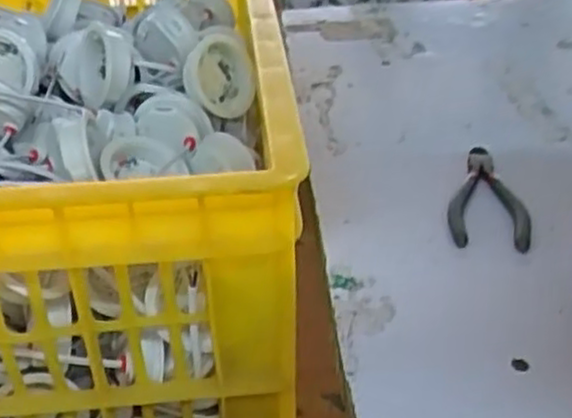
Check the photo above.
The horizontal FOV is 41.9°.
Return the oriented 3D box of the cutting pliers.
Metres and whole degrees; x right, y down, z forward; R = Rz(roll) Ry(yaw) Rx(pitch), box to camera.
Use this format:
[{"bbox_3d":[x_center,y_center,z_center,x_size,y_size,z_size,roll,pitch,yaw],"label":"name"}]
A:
[{"bbox_3d":[0.135,-0.009,0.518,0.050,0.012,0.116,0,33,3],"label":"cutting pliers"}]

